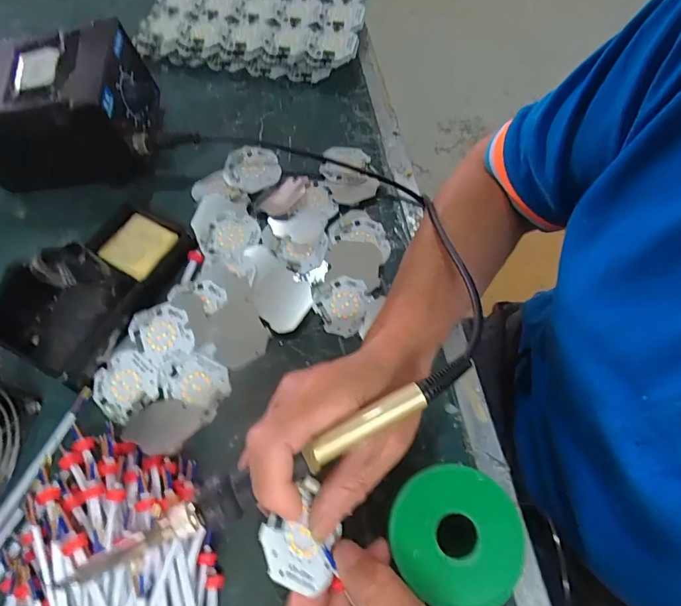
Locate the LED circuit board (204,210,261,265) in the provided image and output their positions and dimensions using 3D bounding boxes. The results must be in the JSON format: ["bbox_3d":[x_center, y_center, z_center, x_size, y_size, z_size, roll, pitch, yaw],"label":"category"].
[{"bbox_3d":[-0.094,-0.058,0.383,0.044,0.006,0.047,14,66,9],"label":"LED circuit board"}]

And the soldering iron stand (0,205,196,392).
[{"bbox_3d":[-0.194,-0.021,0.338,0.087,0.068,0.150,22,68,12],"label":"soldering iron stand"}]

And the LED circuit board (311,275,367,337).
[{"bbox_3d":[0.001,0.002,0.360,0.042,0.007,0.049,-15,65,-5],"label":"LED circuit board"}]

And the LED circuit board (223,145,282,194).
[{"bbox_3d":[-0.084,-0.127,0.415,0.052,0.010,0.048,13,66,8],"label":"LED circuit board"}]

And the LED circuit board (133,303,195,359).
[{"bbox_3d":[-0.139,0.023,0.344,0.042,0.009,0.041,-22,66,-8],"label":"LED circuit board"}]

